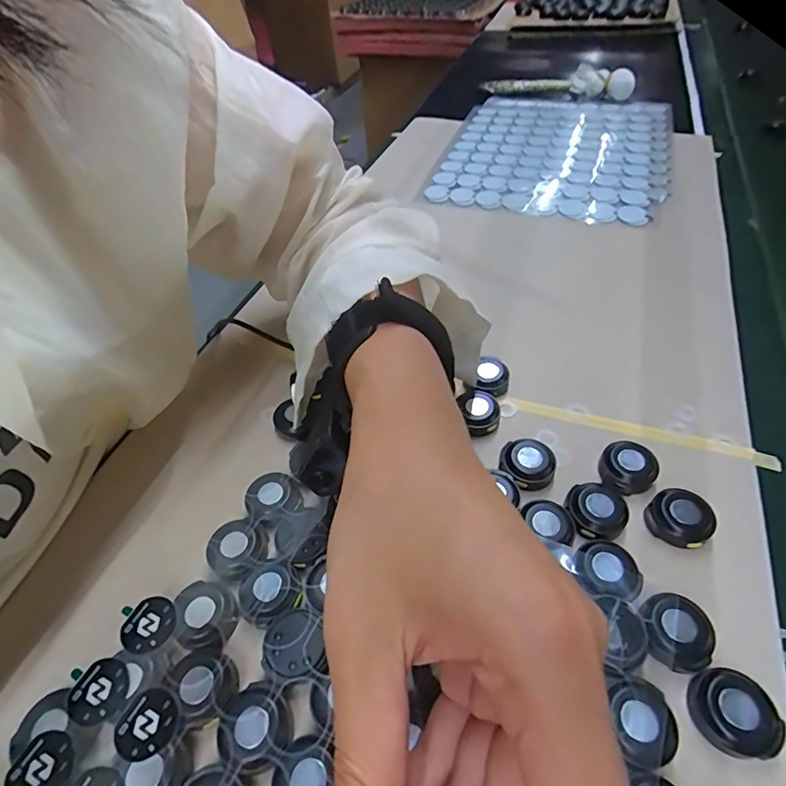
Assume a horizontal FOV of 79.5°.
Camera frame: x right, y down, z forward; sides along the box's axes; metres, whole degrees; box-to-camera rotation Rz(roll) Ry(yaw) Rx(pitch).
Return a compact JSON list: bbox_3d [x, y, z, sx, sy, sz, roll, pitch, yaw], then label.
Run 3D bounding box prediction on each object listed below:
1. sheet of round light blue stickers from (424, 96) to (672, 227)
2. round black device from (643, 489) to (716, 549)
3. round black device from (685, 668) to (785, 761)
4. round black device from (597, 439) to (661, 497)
[{"bbox_3d":[0.197,-0.302,0.555,0.237,0.015,0.314,14,52,16],"label":"sheet of round light blue stickers"},{"bbox_3d":[0.148,0.064,0.244,0.029,0.011,0.026,30,58,26],"label":"round black device"},{"bbox_3d":[0.137,0.128,0.190,0.030,0.012,0.028,-2,49,2],"label":"round black device"},{"bbox_3d":[0.132,0.042,0.264,0.029,0.014,0.029,-2,49,2],"label":"round black device"}]

